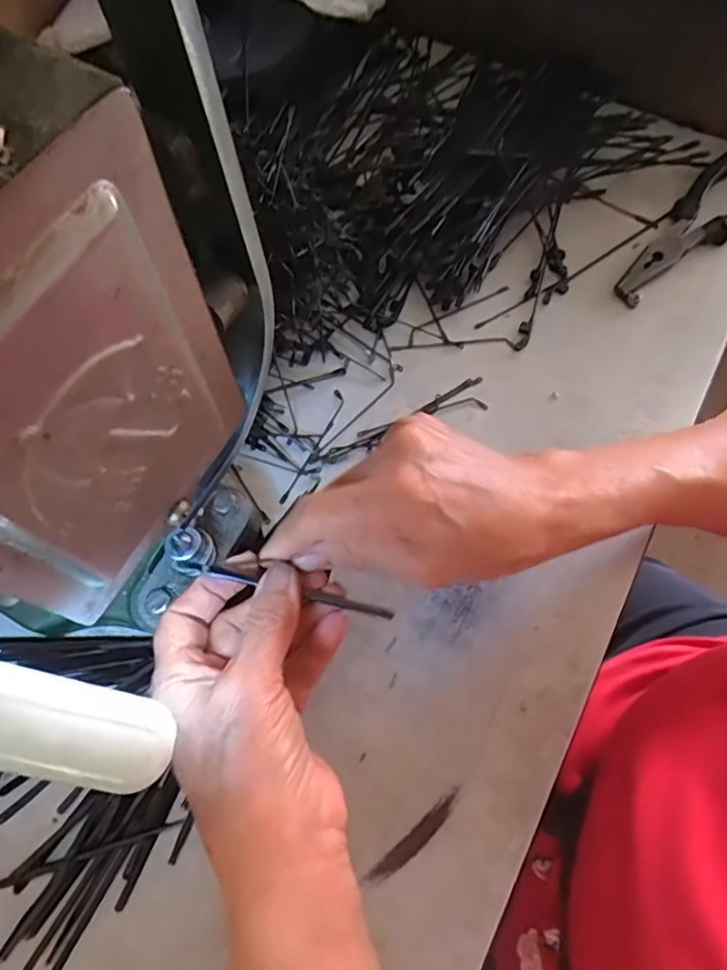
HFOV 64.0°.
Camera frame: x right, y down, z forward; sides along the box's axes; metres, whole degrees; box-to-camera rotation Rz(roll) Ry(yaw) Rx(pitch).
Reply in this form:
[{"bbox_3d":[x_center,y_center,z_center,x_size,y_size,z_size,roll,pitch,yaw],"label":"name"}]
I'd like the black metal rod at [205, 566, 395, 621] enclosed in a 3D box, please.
[{"bbox_3d":[-0.029,0.049,0.266,0.087,0.005,0.005,15,68,1],"label":"black metal rod"}]

